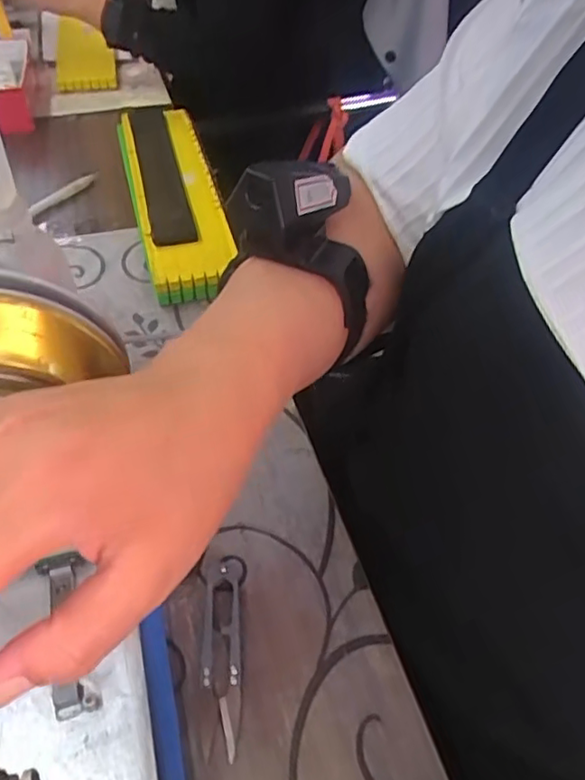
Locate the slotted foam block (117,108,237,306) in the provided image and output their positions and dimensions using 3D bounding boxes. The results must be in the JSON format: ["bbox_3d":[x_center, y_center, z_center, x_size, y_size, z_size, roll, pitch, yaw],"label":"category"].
[{"bbox_3d":[-0.127,-0.214,0.645,0.085,0.048,0.320,-11,49,-12],"label":"slotted foam block"}]

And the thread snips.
[{"bbox_3d":[-0.039,0.144,0.336,0.020,0.005,0.102,-2,48,-5],"label":"thread snips"}]

